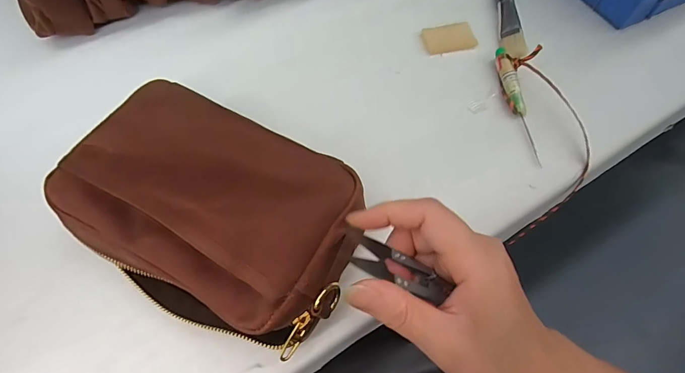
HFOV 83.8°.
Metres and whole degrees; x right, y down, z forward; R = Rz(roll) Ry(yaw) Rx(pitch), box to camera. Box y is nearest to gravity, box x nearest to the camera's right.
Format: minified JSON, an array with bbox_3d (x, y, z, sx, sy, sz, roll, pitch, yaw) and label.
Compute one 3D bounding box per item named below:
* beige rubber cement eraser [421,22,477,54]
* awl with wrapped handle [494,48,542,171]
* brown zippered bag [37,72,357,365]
[{"bbox_3d":[0.104,-0.142,0.364,0.047,0.007,0.031,-12,64,-4],"label":"beige rubber cement eraser"},{"bbox_3d":[0.147,-0.072,0.324,0.013,0.011,0.115,-4,64,0],"label":"awl with wrapped handle"},{"bbox_3d":[-0.087,0.016,0.254,0.190,0.076,0.123,27,68,14],"label":"brown zippered bag"}]

